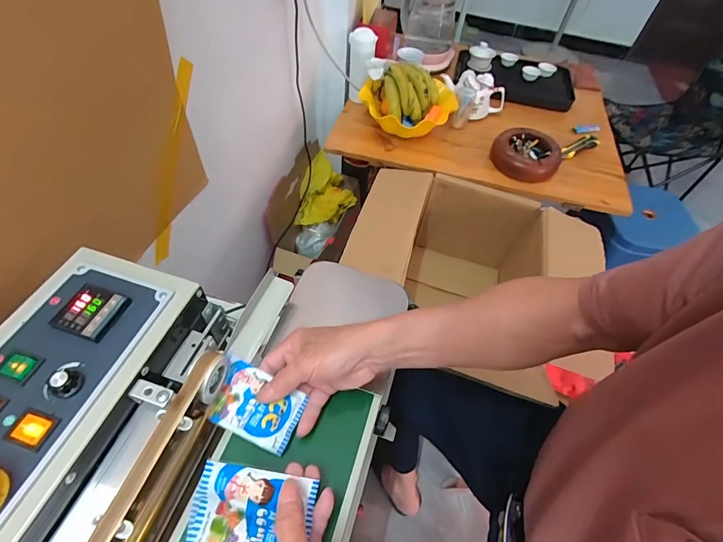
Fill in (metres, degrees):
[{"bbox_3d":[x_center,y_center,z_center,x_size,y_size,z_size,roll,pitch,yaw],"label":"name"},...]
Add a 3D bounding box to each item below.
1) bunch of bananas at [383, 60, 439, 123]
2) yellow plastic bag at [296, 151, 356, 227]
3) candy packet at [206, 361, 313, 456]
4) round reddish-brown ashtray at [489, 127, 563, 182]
[{"bbox_3d":[0.131,-0.463,0.976,0.147,0.122,0.099,7,53,0],"label":"bunch of bananas"},{"bbox_3d":[-0.122,-0.266,1.202,0.190,0.177,0.146,-6,54,-10],"label":"yellow plastic bag"},{"bbox_3d":[-0.109,0.142,0.394,0.089,0.012,0.064,27,65,-1],"label":"candy packet"},{"bbox_3d":[0.428,-0.304,0.956,0.161,0.056,0.174,35,57,19],"label":"round reddish-brown ashtray"}]

